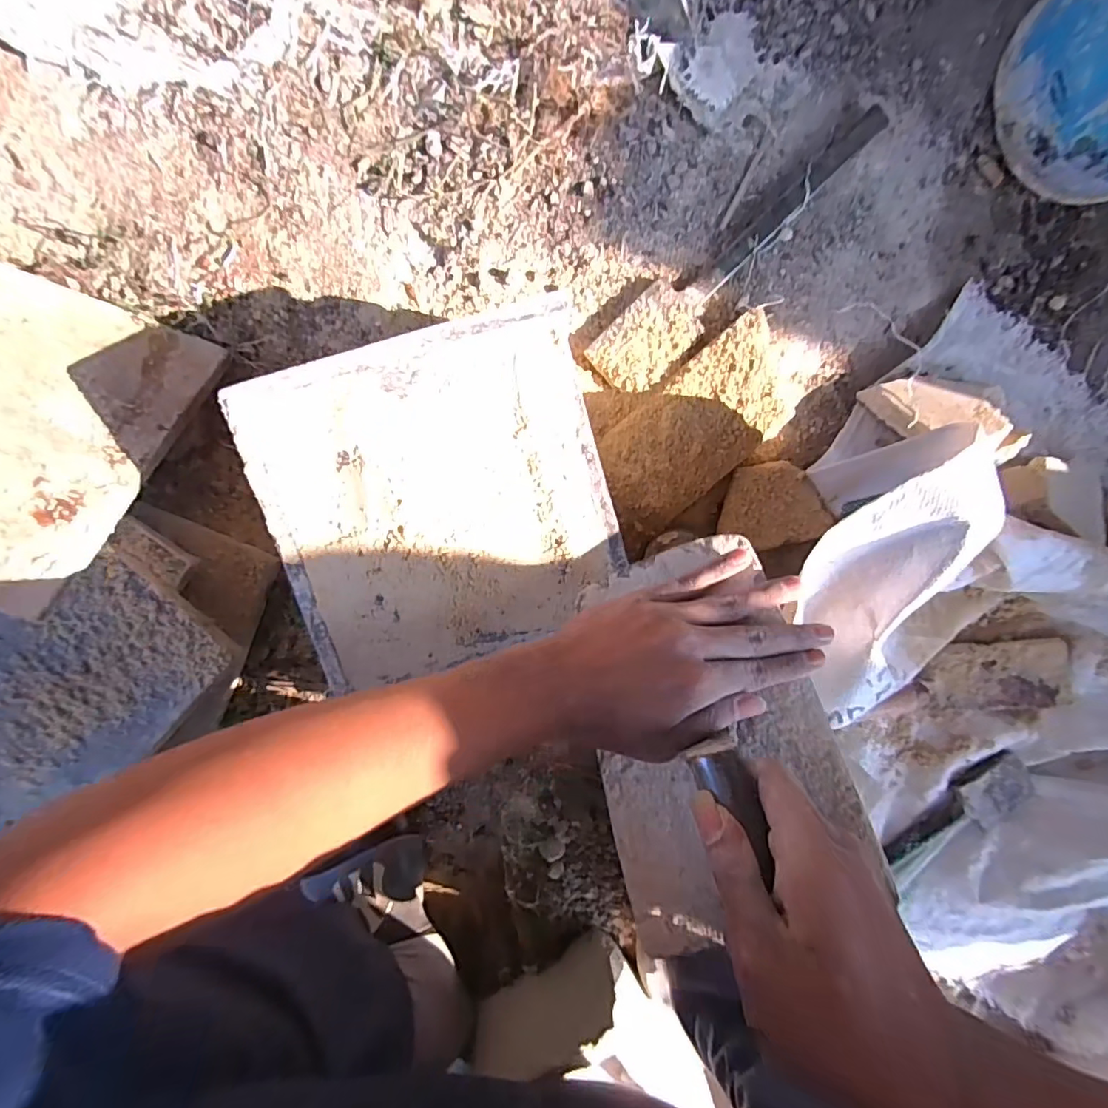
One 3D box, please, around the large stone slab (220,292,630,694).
[{"bbox_3d":[-0.077,-0.034,0.355,0.223,0.012,0.212,-17,97,-1],"label":"large stone slab"}]

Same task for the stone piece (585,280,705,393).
[{"bbox_3d":[0.086,-0.192,0.464,0.105,0.015,0.062,-43,97,2],"label":"stone piece"}]

